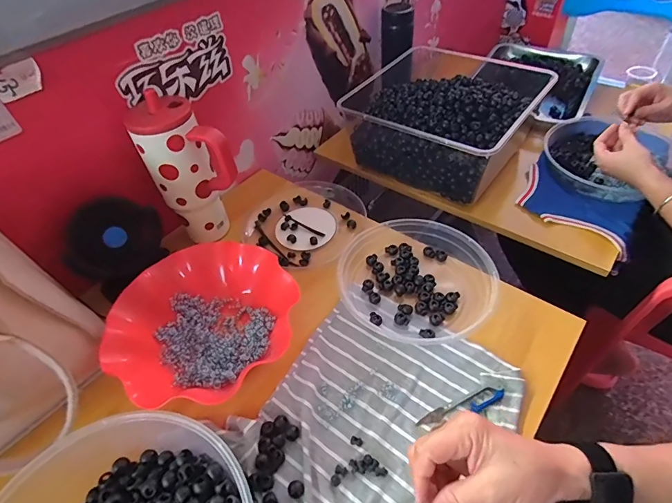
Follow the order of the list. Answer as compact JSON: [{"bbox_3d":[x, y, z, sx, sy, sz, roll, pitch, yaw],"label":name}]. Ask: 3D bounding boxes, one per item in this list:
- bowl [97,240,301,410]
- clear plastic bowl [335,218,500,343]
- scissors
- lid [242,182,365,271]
[{"bbox_3d":[-0.168,0.083,0.500,0.216,0.058,0.194,-34,53,-23],"label":"bowl"},{"bbox_3d":[0.109,0.033,0.536,0.183,0.040,0.188,-3,47,3],"label":"clear plastic bowl"},{"bbox_3d":[0.137,0.170,0.427,0.098,0.010,0.021,-19,49,-11],"label":"scissors"},{"bbox_3d":[-0.055,-0.053,0.653,0.183,0.021,0.181,-3,47,3],"label":"lid"}]

